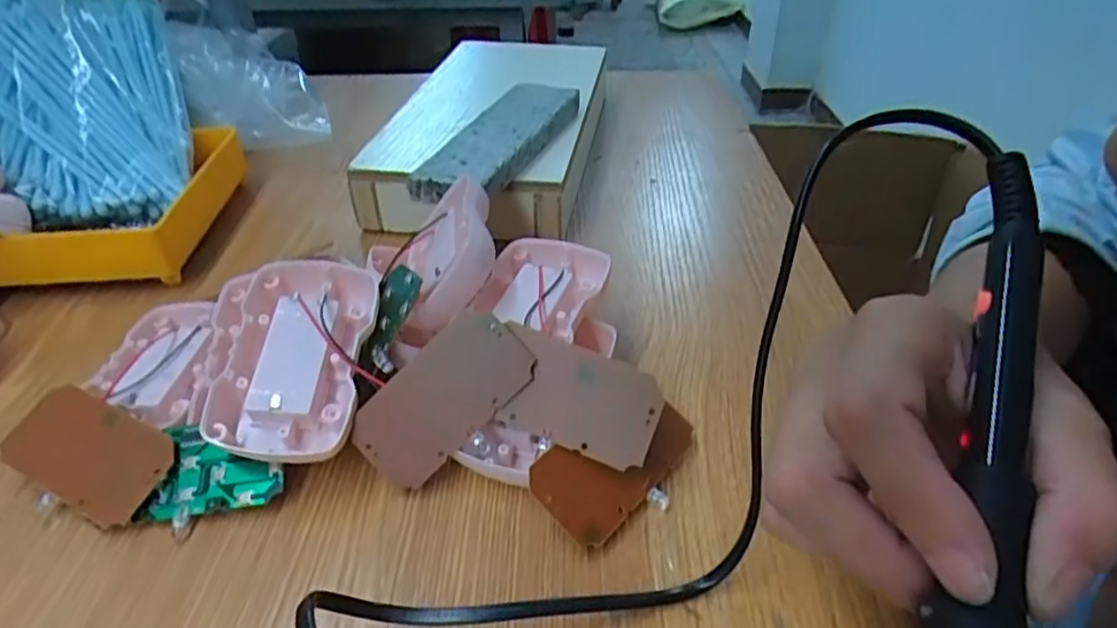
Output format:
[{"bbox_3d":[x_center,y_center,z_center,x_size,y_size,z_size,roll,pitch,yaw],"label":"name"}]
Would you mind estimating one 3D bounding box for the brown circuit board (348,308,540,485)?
[{"bbox_3d":[-0.046,0.033,0.257,0.074,0.038,0.004,-45,1,3],"label":"brown circuit board"}]

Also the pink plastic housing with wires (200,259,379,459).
[{"bbox_3d":[-0.108,0.017,0.274,0.053,0.019,0.085,7,60,-8],"label":"pink plastic housing with wires"}]

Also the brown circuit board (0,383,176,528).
[{"bbox_3d":[-0.188,0.054,0.262,0.069,0.004,0.038,21,60,14],"label":"brown circuit board"}]

